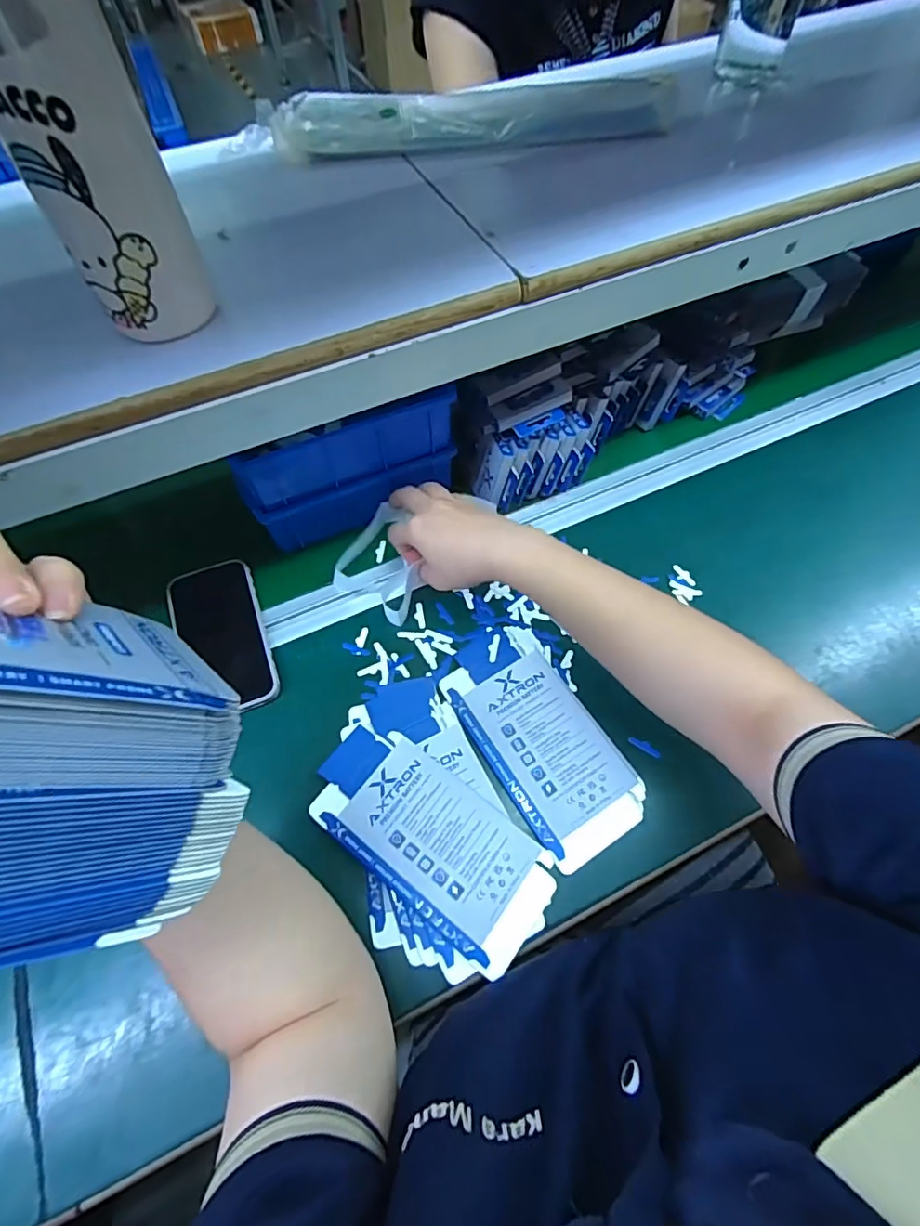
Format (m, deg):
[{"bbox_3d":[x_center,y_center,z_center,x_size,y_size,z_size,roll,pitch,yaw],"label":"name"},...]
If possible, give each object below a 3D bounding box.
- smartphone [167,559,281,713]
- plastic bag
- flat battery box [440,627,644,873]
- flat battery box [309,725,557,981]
[{"bbox_3d":[-0.210,0.021,0.473,0.074,0.010,0.146,-20,66,-11],"label":"smartphone"},{"bbox_3d":[0.000,-0.410,0.449,0.364,0.035,0.071,-10,61,-4],"label":"plastic bag"},{"bbox_3d":[0.064,0.099,0.435,0.090,0.005,0.187,-29,64,-14],"label":"flat battery box"},{"bbox_3d":[-0.024,0.165,0.397,0.188,0.007,0.088,34,67,18],"label":"flat battery box"}]

